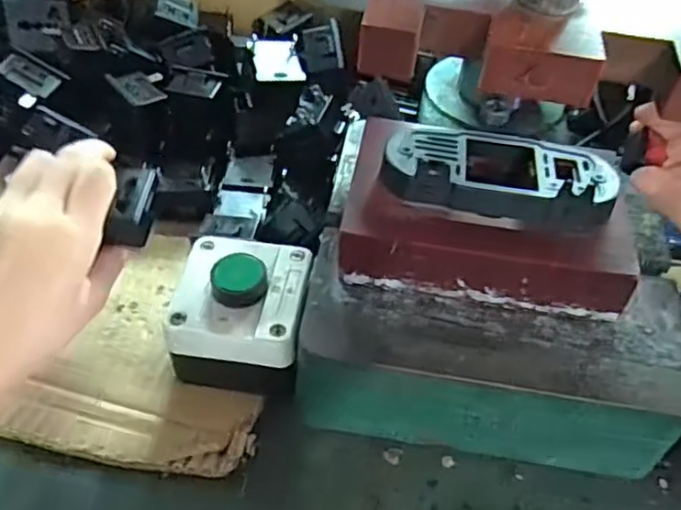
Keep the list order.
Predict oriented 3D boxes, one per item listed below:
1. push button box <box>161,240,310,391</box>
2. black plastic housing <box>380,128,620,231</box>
[{"bbox_3d":[-0.054,0.032,0.357,0.068,0.059,0.076,8,48,3],"label":"push button box"},{"bbox_3d":[0.079,-0.041,0.334,0.112,0.027,0.052,9,48,3],"label":"black plastic housing"}]

